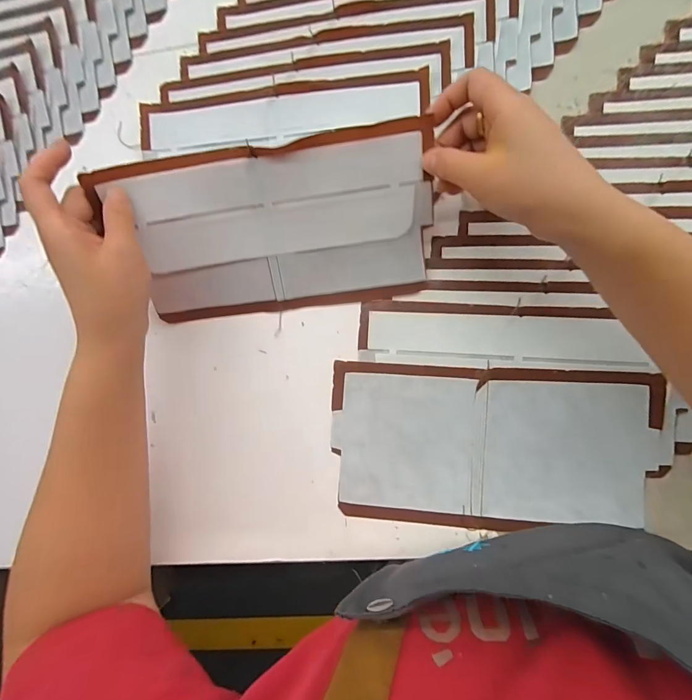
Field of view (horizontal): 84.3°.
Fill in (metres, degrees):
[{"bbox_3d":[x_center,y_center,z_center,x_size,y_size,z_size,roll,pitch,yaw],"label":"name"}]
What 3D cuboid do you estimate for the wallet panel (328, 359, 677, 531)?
[{"bbox_3d":[0.109,0.075,0.296,0.240,0.007,0.121,2,90,6],"label":"wallet panel"}]

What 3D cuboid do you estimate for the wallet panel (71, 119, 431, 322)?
[{"bbox_3d":[-0.051,-0.089,0.294,0.229,0.013,0.122,-8,121,3],"label":"wallet panel"}]

